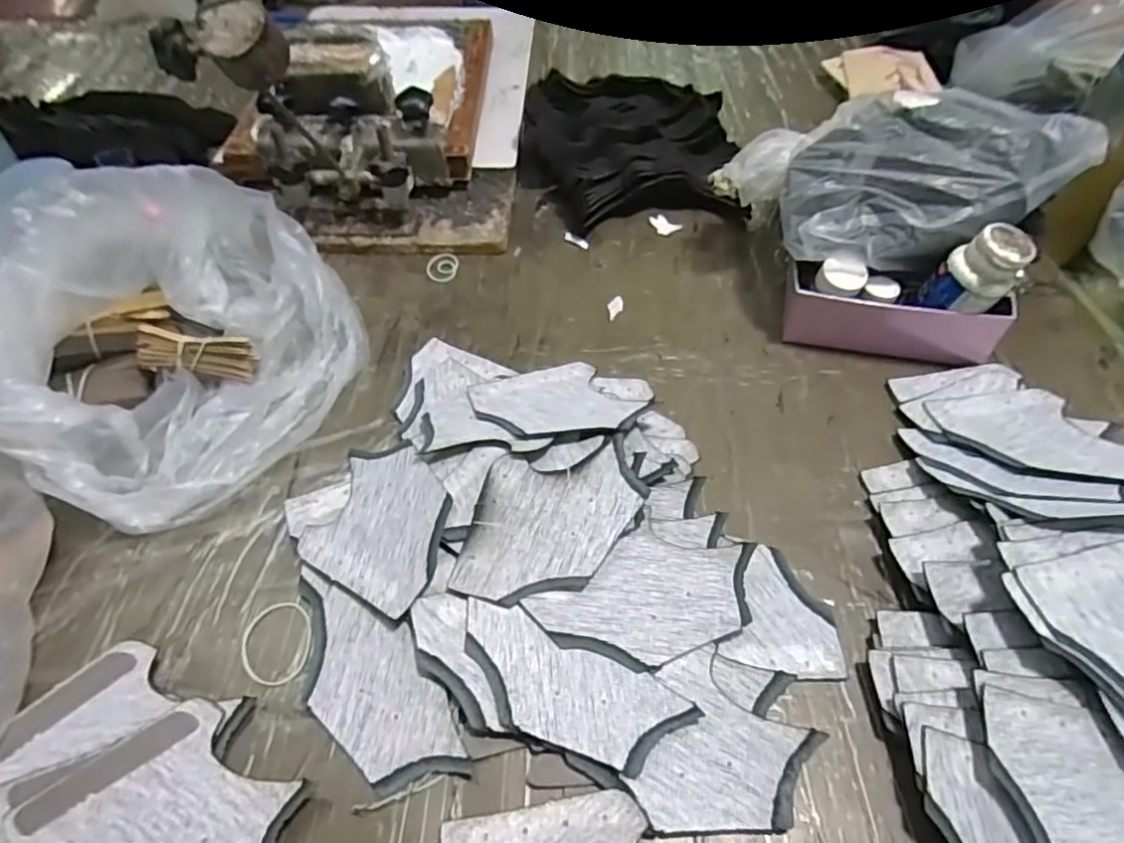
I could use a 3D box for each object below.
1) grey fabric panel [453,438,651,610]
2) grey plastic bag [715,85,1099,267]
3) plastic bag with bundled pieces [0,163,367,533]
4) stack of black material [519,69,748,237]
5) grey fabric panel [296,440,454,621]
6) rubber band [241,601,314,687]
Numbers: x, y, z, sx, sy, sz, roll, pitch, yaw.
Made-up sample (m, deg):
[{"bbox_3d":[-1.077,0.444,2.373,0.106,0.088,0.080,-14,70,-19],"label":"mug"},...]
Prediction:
[{"bbox_3d":[-0.006,0.068,0.429,0.106,0.020,0.120,12,53,8],"label":"grey fabric panel"},{"bbox_3d":[0.269,-0.197,0.511,0.258,0.093,0.119,9,53,6],"label":"grey plastic bag"},{"bbox_3d":[-0.290,-0.074,0.481,0.204,0.149,0.280,33,59,22],"label":"plastic bag with bundled pieces"},{"bbox_3d":[0.072,-0.313,0.715,0.237,0.077,0.251,1,53,0],"label":"stack of black material"},{"bbox_3d":[-0.127,0.070,0.447,0.103,0.005,0.123,5,52,19],"label":"grey fabric panel"},{"bbox_3d":[-0.184,0.142,0.407,0.048,0.005,0.054,5,50,9],"label":"rubber band"}]

